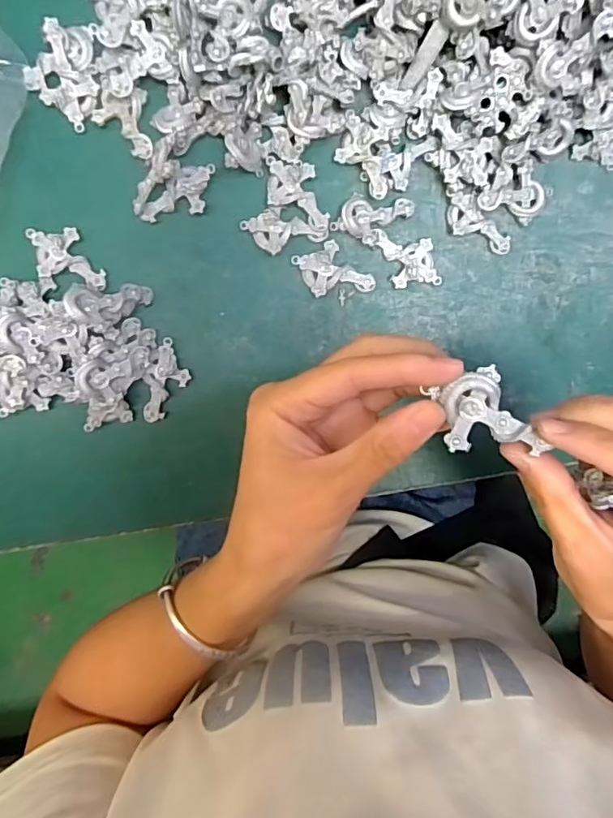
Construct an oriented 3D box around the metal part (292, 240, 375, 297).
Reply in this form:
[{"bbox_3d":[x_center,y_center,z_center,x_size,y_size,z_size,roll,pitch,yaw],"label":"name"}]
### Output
[{"bbox_3d":[0.017,-0.084,0.336,0.040,0.006,0.036,-25,97,0],"label":"metal part"}]

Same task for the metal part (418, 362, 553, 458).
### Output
[{"bbox_3d":[0.066,0.004,0.204,0.030,0.009,0.037,-28,97,0],"label":"metal part"}]

